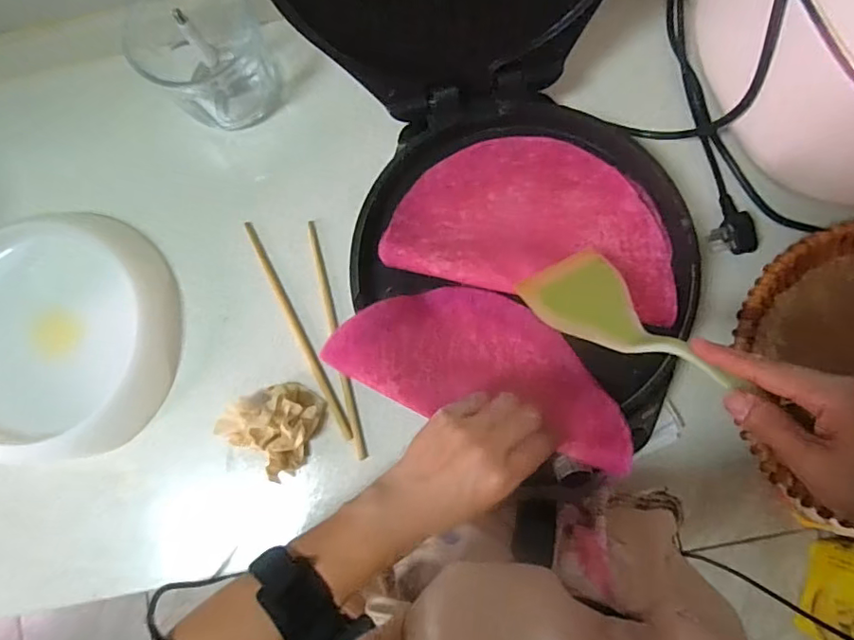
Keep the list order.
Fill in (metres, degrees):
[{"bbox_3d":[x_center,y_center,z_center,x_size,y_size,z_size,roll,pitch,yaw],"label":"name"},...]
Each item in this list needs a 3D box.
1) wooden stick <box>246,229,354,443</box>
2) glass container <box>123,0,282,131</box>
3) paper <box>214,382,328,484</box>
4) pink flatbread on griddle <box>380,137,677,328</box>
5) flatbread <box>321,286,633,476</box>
[{"bbox_3d":[-0.127,0.008,0.534,0.012,0.004,0.232,-28,82,-2],"label":"wooden stick"},{"bbox_3d":[-0.210,-0.260,0.526,0.111,0.098,0.112,0,82,2],"label":"glass container"},{"bbox_3d":[-0.142,0.095,0.503,0.084,0.047,0.083,37,85,6],"label":"paper"},{"bbox_3d":[0.097,-0.092,0.488,0.246,0.010,0.144,12,76,5],"label":"pink flatbread on griddle"},{"bbox_3d":[0.047,0.030,0.451,0.239,0.064,0.110,17,83,11],"label":"flatbread"}]

